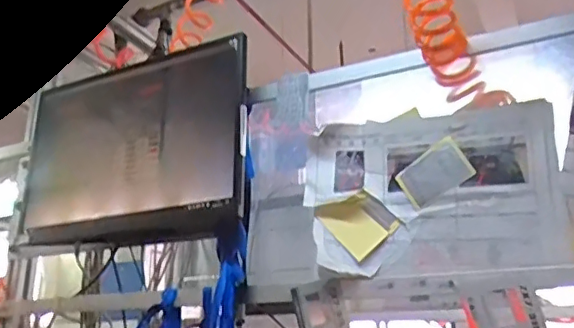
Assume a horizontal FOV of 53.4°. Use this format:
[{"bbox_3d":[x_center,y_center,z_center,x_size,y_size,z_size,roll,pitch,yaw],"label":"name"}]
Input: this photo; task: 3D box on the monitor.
[{"bbox_3d":[-0.247,-0.020,0.902,0.442,0.272,0.065,-10,-20,25],"label":"monitor"}]

